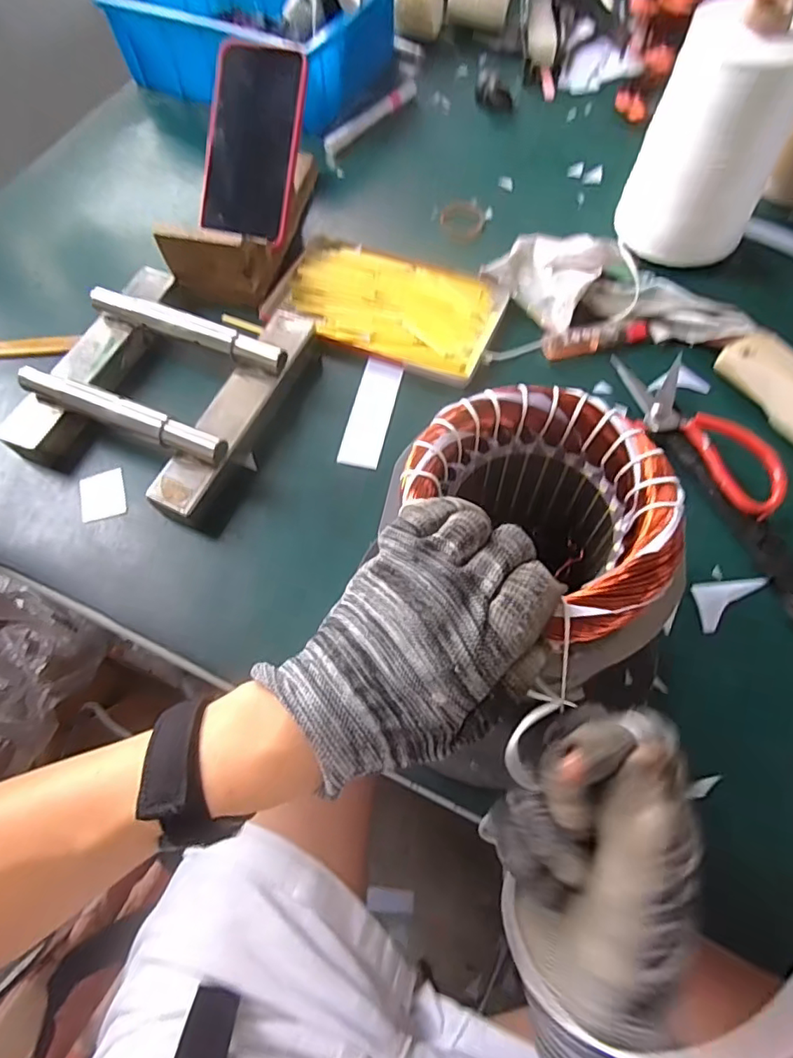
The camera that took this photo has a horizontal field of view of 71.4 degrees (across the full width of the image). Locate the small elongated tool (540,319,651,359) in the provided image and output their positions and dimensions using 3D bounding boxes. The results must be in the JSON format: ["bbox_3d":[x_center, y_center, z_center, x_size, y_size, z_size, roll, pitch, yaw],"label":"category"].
[{"bbox_3d":[0.170,-0.163,0.473,0.088,0.014,0.021,-10,65,-3],"label":"small elongated tool"}]

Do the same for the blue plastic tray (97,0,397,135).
[{"bbox_3d":[-0.169,-0.591,0.653,0.296,0.091,0.218,33,70,16],"label":"blue plastic tray"}]

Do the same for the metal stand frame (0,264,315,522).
[{"bbox_3d":[-0.188,-0.123,0.447,0.178,0.050,0.201,22,67,12],"label":"metal stand frame"}]

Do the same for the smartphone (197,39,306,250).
[{"bbox_3d":[-0.132,-0.350,0.504,0.083,0.013,0.155,16,103,11],"label":"smartphone"}]

